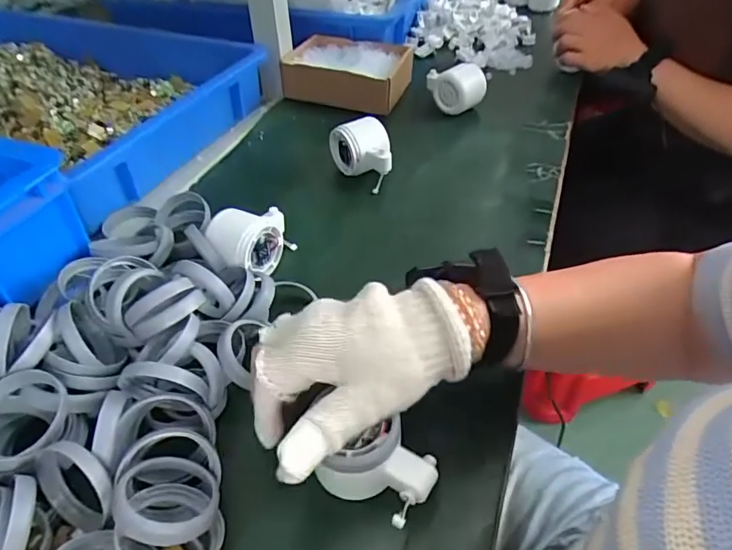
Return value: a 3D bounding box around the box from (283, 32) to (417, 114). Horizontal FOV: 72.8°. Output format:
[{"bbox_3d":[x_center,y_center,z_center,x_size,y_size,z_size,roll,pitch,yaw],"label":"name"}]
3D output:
[{"bbox_3d":[-0.026,-0.304,0.737,0.171,0.055,0.145,10,45,11],"label":"box"}]

